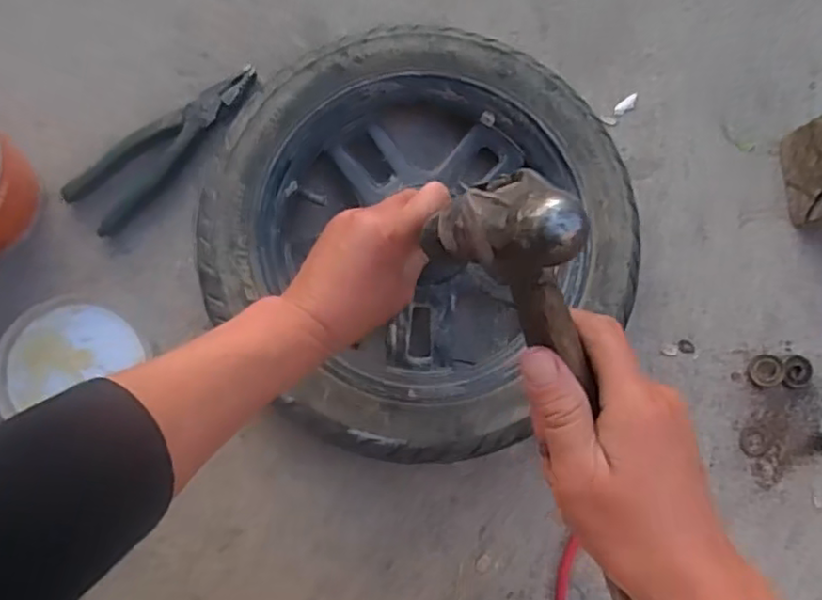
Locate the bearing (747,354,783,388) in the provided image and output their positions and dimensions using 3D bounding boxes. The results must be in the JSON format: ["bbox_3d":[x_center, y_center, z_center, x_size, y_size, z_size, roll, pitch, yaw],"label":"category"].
[{"bbox_3d":[0.316,0.064,0.583,0.027,0.007,0.029,-2,85,-3],"label":"bearing"}]

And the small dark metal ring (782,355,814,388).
[{"bbox_3d":[0.347,0.065,0.589,0.028,0.007,0.028,0,85,-3],"label":"small dark metal ring"}]

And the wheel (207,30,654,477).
[{"bbox_3d":[0.003,-0.058,0.549,0.324,0.066,0.329,0,85,-3],"label":"wheel"}]

